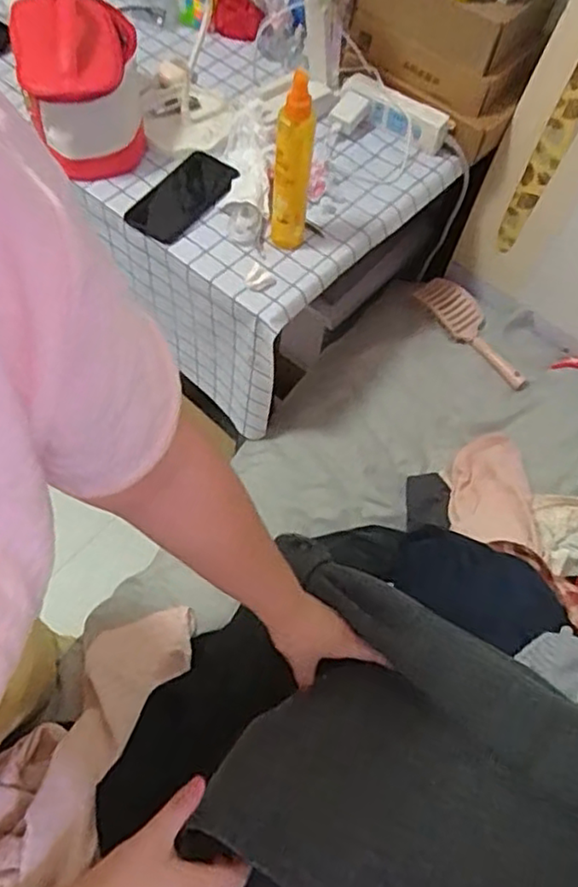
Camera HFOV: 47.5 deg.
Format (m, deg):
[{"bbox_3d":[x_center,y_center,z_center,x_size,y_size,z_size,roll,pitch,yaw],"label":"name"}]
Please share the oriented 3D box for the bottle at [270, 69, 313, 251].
[{"bbox_3d":[0.002,-0.307,0.745,0.046,0.196,0.034,0,61,-4],"label":"bottle"}]

